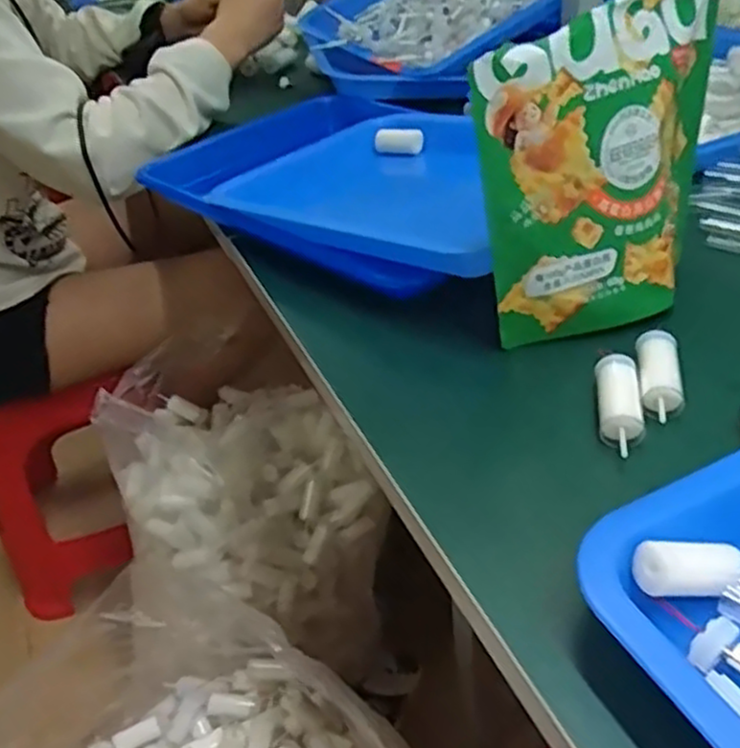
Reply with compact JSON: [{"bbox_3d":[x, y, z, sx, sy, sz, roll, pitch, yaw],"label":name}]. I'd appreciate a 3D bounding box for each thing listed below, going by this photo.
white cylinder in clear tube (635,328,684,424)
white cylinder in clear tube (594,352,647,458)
[{"bbox_3d":[0.152,0.000,0.396,0.021,0.014,0.058,3,38,13],"label":"white cylinder in clear tube"},{"bbox_3d":[0.127,0.015,0.384,0.022,0.015,0.062,2,38,12],"label":"white cylinder in clear tube"}]

